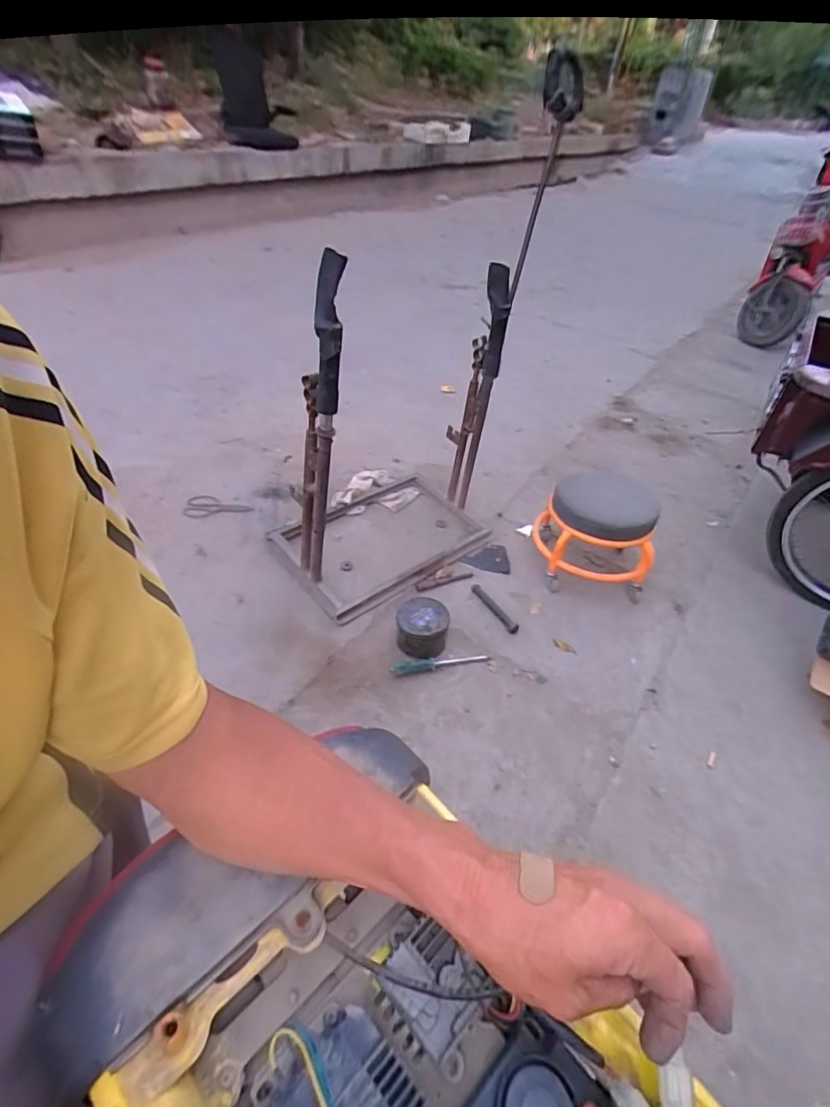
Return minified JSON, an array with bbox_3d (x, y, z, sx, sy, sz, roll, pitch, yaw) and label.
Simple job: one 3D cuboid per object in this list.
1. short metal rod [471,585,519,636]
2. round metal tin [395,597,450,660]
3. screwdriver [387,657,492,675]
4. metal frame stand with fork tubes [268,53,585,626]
[{"bbox_3d":[0.205,0.139,1.342,0.031,0.017,0.174,-22,48,-25],"label":"short metal rod"},{"bbox_3d":[0.017,0.169,1.226,0.120,0.065,0.135,4,42,-1],"label":"round metal tin"},{"bbox_3d":[0.060,0.253,1.212,0.234,0.027,0.030,-6,43,-11],"label":"screwdriver"},{"bbox_3d":[-0.067,-0.305,1.238,0.562,0.745,0.334,-28,52,-31],"label":"metal frame stand with fork tubes"}]

